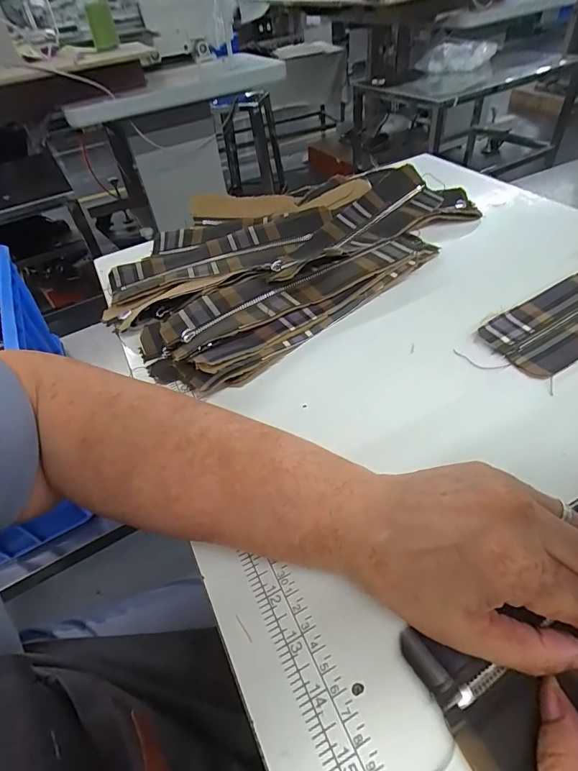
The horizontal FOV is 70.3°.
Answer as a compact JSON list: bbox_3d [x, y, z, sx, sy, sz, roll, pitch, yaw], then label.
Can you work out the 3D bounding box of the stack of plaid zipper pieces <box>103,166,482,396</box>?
[{"bbox_3d":[-0.002,-0.170,0.470,0.420,0.048,0.284,-31,52,-23],"label":"stack of plaid zipper pieces"}]

